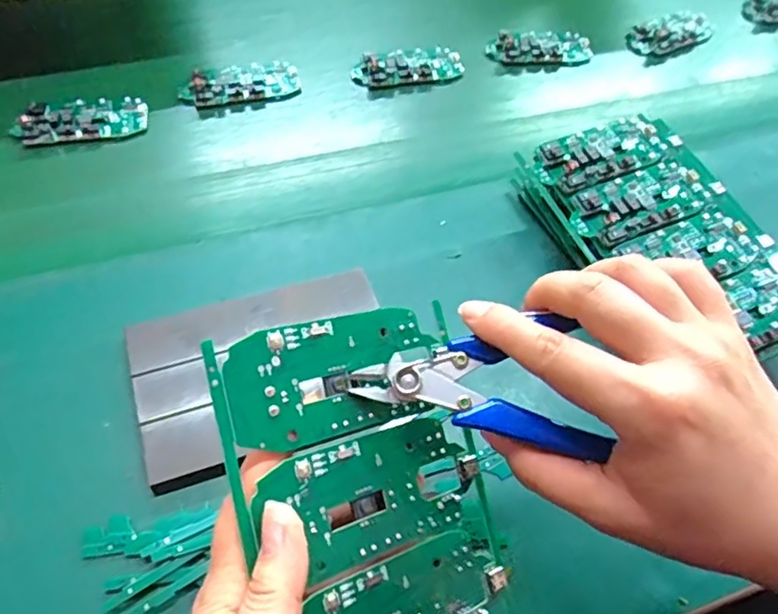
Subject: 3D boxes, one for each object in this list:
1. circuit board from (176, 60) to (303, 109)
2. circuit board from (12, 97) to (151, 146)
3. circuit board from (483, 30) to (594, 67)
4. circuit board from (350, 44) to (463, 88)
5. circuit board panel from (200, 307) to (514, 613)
[{"bbox_3d":[-0.125,-0.188,0.506,0.097,0.016,0.044,-24,61,-17],"label":"circuit board"},{"bbox_3d":[-0.239,-0.147,0.470,0.096,0.021,0.043,-11,58,-10],"label":"circuit board"},{"bbox_3d":[0.141,-0.240,0.568,0.097,0.020,0.044,-8,57,-8],"label":"circuit board"},{"bbox_3d":[0.016,-0.213,0.538,0.098,0.017,0.042,-14,58,-12],"label":"circuit board"},{"bbox_3d":[-0.001,0.096,0.233,0.105,0.004,0.185,-10,84,-35],"label":"circuit board panel"}]

